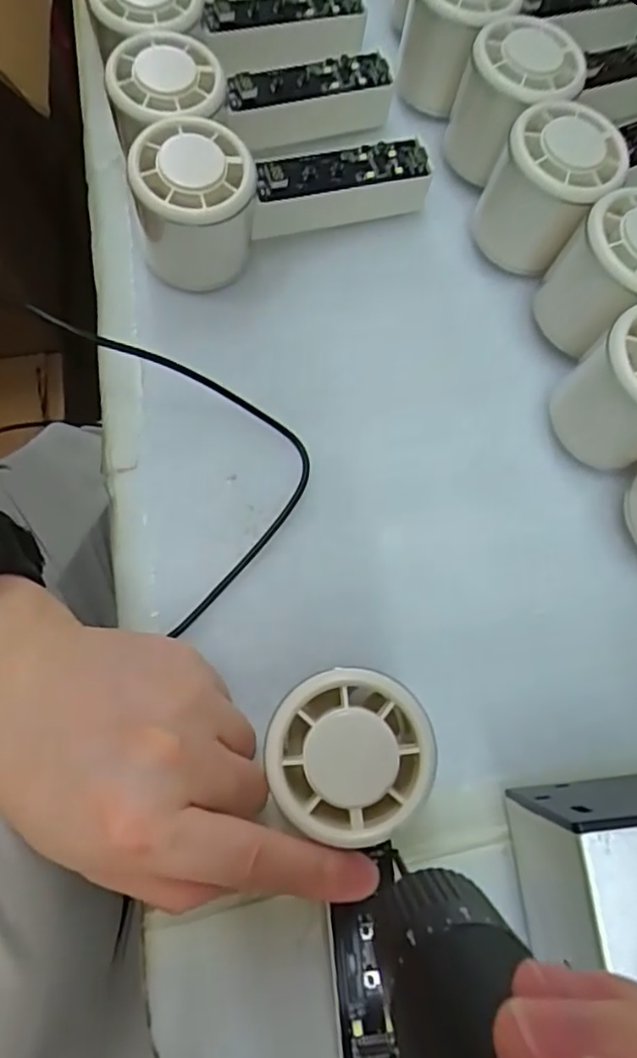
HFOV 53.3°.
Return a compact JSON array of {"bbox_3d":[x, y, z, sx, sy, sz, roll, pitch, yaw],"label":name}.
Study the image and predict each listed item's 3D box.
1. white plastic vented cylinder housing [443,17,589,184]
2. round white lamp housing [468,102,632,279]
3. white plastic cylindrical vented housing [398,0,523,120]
[{"bbox_3d":[0.098,-0.218,0.328,0.055,0.051,0.064,22,73,5],"label":"white plastic vented cylinder housing"},{"bbox_3d":[0.114,-0.167,0.320,0.054,0.066,0.054,0,72,-1],"label":"round white lamp housing"},{"bbox_3d":[0.074,-0.266,0.345,0.052,0.056,0.056,0,72,-1],"label":"white plastic cylindrical vented housing"}]

